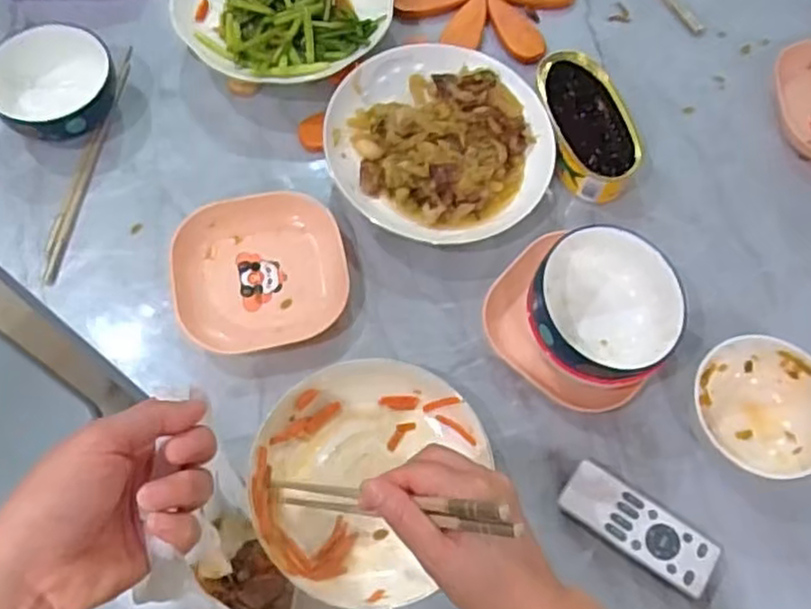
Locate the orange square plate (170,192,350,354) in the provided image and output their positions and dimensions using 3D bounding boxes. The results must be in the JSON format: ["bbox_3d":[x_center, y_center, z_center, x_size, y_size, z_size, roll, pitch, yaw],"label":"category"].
[{"bbox_3d":[-0.123,-0.031,0.602,0.138,0.024,0.135,-12,67,-8],"label":"orange square plate"}]

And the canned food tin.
[{"bbox_3d":[0.167,-0.169,0.661,0.072,0.048,0.138,-14,68,-9],"label":"canned food tin"}]

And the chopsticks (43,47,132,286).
[{"bbox_3d":[-0.289,-0.133,0.647,0.018,0.004,0.252,7,66,0],"label":"chopsticks"}]

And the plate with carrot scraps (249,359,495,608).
[{"bbox_3d":[-0.024,0.129,0.531,0.172,0.032,0.176,1,66,-3],"label":"plate with carrot scraps"}]

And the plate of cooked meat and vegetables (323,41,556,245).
[{"bbox_3d":[0.031,-0.152,0.650,0.195,0.044,0.188,1,66,-3],"label":"plate of cooked meat and vegetables"}]

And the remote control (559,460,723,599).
[{"bbox_3d":[0.176,0.168,0.535,0.119,0.021,0.045,34,69,12],"label":"remote control"}]

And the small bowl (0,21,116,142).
[{"bbox_3d":[-0.320,-0.192,0.649,0.102,0.061,0.109,1,66,-3],"label":"small bowl"}]

